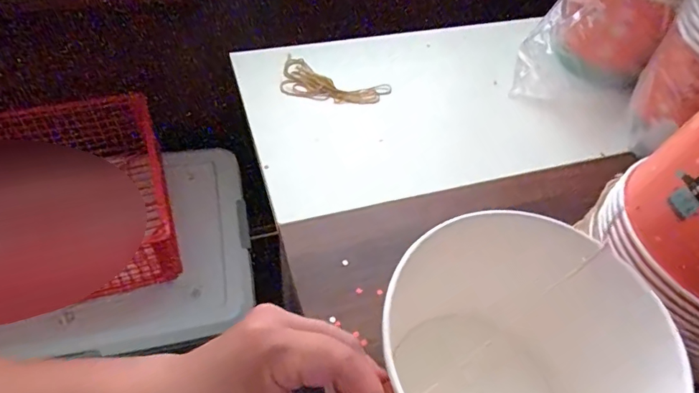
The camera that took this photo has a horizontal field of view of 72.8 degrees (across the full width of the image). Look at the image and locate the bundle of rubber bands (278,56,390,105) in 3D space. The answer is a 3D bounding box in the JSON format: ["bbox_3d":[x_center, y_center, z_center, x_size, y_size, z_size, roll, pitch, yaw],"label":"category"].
[{"bbox_3d":[-0.024,-0.138,0.588,0.135,0.006,0.066,18,52,9],"label":"bundle of rubber bands"}]

